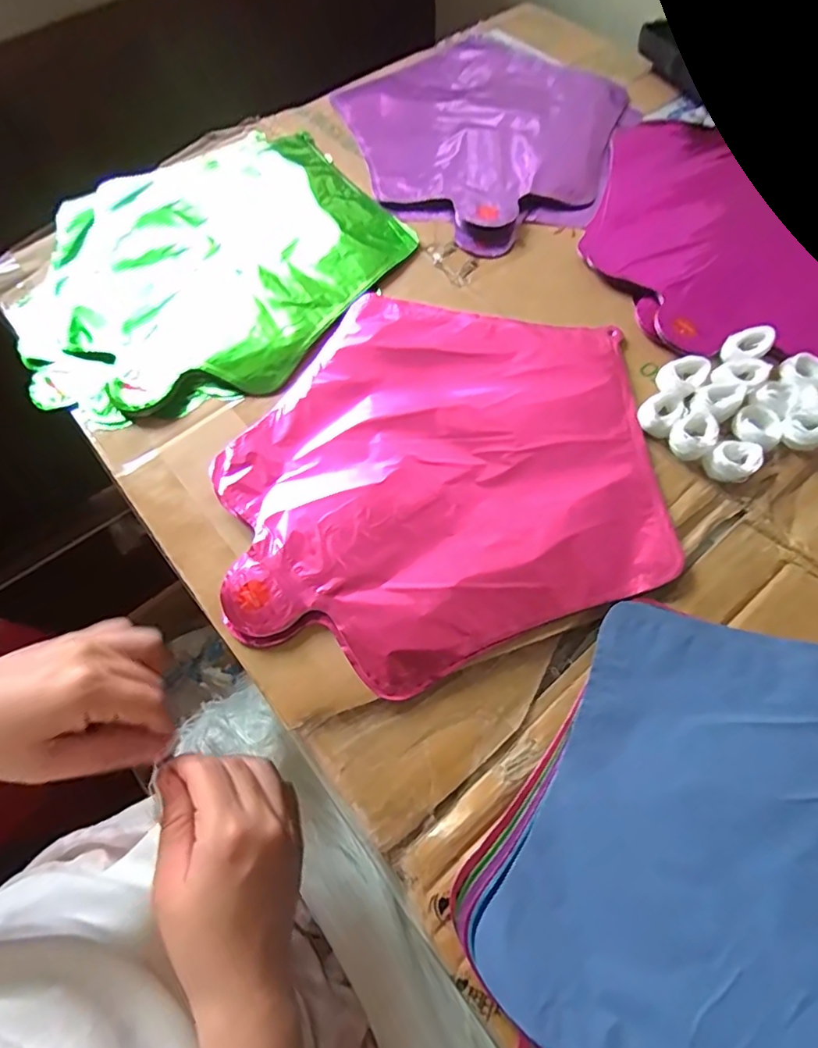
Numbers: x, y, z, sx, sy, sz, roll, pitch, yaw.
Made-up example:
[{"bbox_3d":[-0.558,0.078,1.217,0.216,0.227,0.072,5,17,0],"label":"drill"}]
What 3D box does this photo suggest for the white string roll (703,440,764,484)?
[{"bbox_3d":[0.175,-0.034,0.289,0.028,0.010,0.022,-33,68,-13],"label":"white string roll"}]

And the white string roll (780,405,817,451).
[{"bbox_3d":[0.220,-0.052,0.295,0.030,0.015,0.023,-36,68,-14],"label":"white string roll"}]

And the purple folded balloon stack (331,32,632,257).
[{"bbox_3d":[0.070,-0.322,0.434,0.229,0.014,0.253,-25,66,-10],"label":"purple folded balloon stack"}]

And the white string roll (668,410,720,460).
[{"bbox_3d":[0.157,-0.050,0.295,0.022,0.009,0.030,34,70,16],"label":"white string roll"}]

